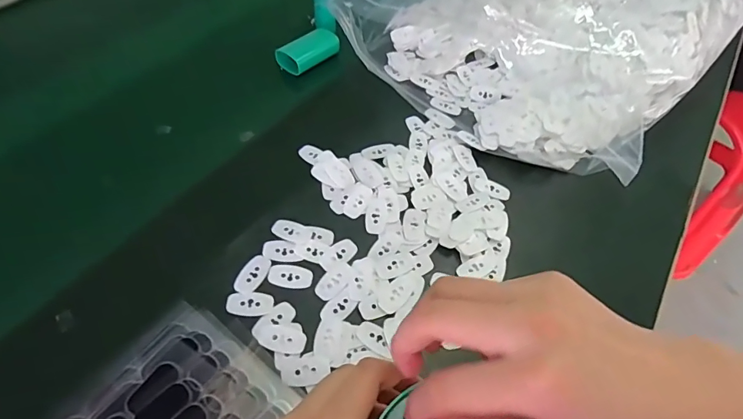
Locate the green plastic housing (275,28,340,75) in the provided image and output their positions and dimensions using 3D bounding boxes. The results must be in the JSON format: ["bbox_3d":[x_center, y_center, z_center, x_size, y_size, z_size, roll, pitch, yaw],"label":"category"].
[{"bbox_3d":[-0.066,-0.170,0.480,0.032,0.026,0.066,35,58,22],"label":"green plastic housing"}]

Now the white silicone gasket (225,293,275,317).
[{"bbox_3d":[-0.082,0.064,0.302,0.030,0.004,0.017,-1,53,-14],"label":"white silicone gasket"}]

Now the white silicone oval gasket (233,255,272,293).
[{"bbox_3d":[-0.084,0.045,0.314,0.017,0.005,0.030,21,54,12],"label":"white silicone oval gasket"}]

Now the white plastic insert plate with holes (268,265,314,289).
[{"bbox_3d":[-0.058,0.048,0.317,0.031,0.004,0.017,10,58,-3],"label":"white plastic insert plate with holes"}]

